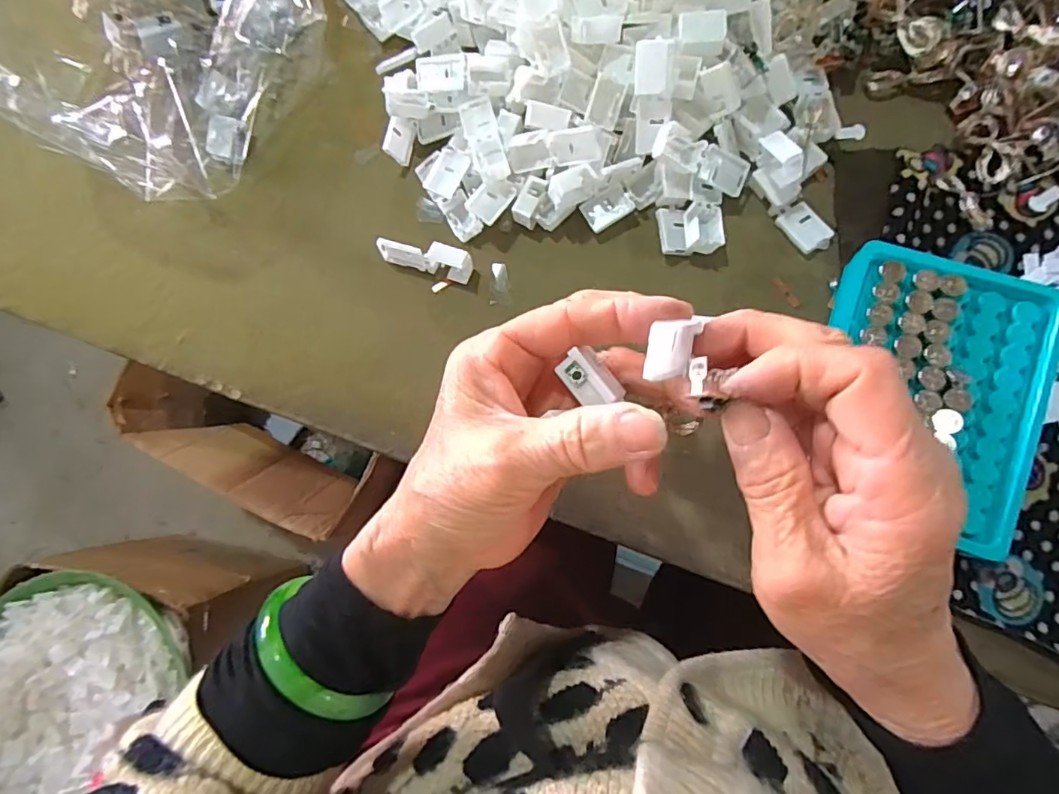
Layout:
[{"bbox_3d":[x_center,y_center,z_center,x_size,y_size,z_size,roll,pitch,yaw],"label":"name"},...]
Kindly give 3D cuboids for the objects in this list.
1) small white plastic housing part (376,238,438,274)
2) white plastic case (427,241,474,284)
[{"bbox_3d":[-0.073,-0.085,0.321,0.035,0.017,0.006,17,64,4],"label":"small white plastic housing part"},{"bbox_3d":[-0.047,-0.080,0.317,0.026,0.013,0.016,20,85,8],"label":"white plastic case"}]

